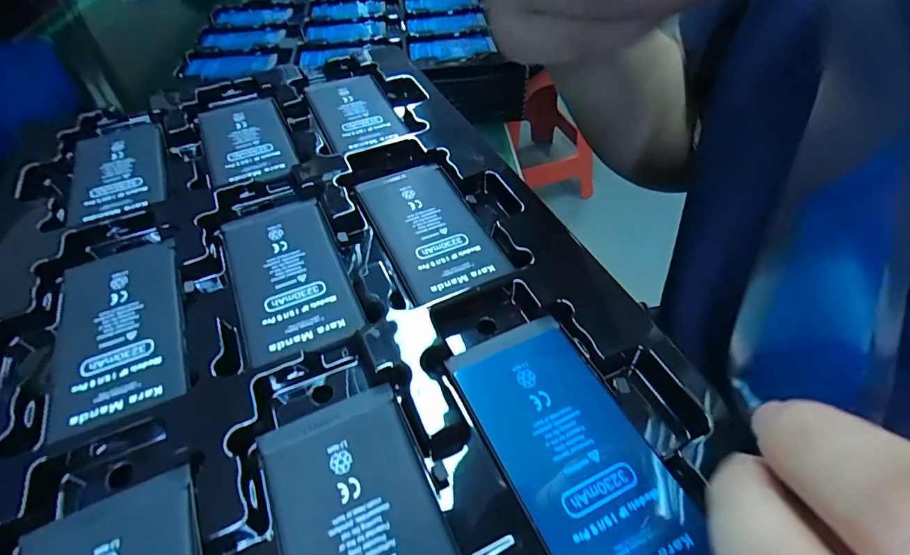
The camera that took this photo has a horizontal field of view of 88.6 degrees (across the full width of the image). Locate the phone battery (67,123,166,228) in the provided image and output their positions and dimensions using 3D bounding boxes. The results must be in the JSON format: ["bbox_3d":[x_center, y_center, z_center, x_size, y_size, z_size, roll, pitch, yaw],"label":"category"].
[{"bbox_3d":[-0.176,-0.057,0.243,0.045,0.004,0.085,-24,51,-16],"label":"phone battery"}]

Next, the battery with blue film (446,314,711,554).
[{"bbox_3d":[0.034,0.049,0.141,0.042,0.004,0.084,-21,51,-15],"label":"battery with blue film"}]

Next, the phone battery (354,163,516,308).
[{"bbox_3d":[-0.012,-0.024,0.207,0.044,0.004,0.080,-21,50,-14],"label":"phone battery"}]

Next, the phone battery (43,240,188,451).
[{"bbox_3d":[-0.126,0.018,0.174,0.044,0.004,0.083,-25,51,-16],"label":"phone battery"}]

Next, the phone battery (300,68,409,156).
[{"bbox_3d":[-0.060,-0.100,0.271,0.043,0.004,0.081,-21,50,-13],"label":"phone battery"}]

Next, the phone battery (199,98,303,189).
[{"bbox_3d":[-0.115,-0.075,0.256,0.045,0.004,0.086,-26,53,-9],"label":"phone battery"}]

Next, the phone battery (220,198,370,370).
[{"bbox_3d":[-0.069,-0.002,0.191,0.043,0.004,0.083,-21,50,-13],"label":"phone battery"}]

